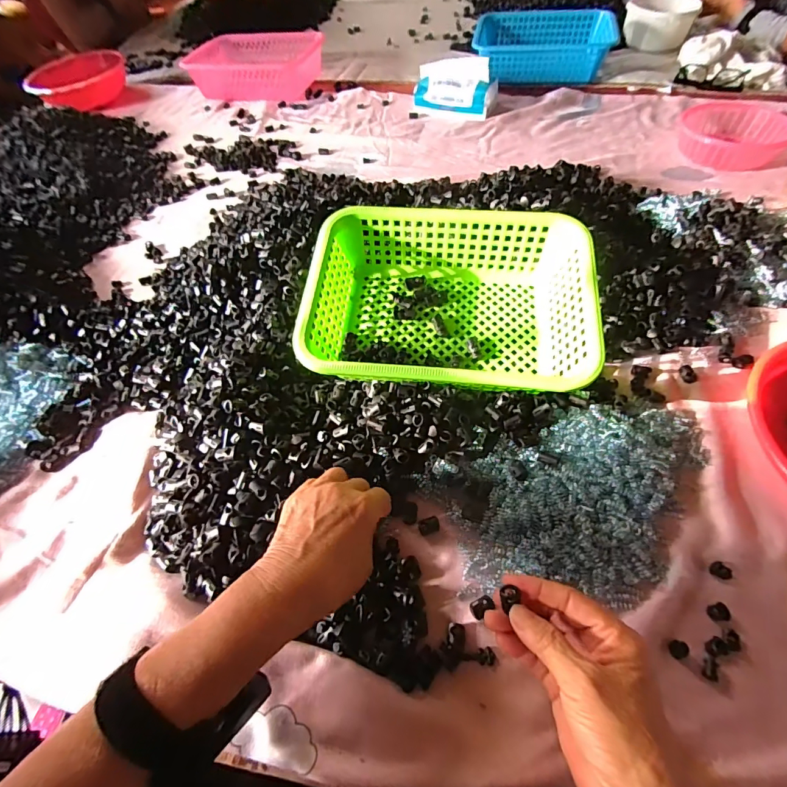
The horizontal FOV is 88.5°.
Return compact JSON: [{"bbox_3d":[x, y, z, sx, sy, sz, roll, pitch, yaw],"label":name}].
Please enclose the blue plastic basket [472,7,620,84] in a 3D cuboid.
[{"bbox_3d":[0.342,-0.804,0.937,0.299,0.083,0.196,10,58,10],"label":"blue plastic basket"}]

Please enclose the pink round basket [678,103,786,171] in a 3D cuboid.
[{"bbox_3d":[0.600,-0.462,0.715,0.157,0.045,0.177,18,60,15],"label":"pink round basket"}]

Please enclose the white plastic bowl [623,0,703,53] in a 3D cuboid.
[{"bbox_3d":[0.652,-0.921,0.998,0.162,0.067,0.169,20,60,16],"label":"white plastic bowl"}]

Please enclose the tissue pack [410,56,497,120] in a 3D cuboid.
[{"bbox_3d":[0.126,-0.628,0.840,0.169,0.078,0.086,27,62,20],"label":"tissue pack"}]

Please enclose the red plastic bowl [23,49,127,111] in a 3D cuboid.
[{"bbox_3d":[-0.807,-0.807,1.041,0.226,0.070,0.217,-31,60,-16],"label":"red plastic bowl"}]

